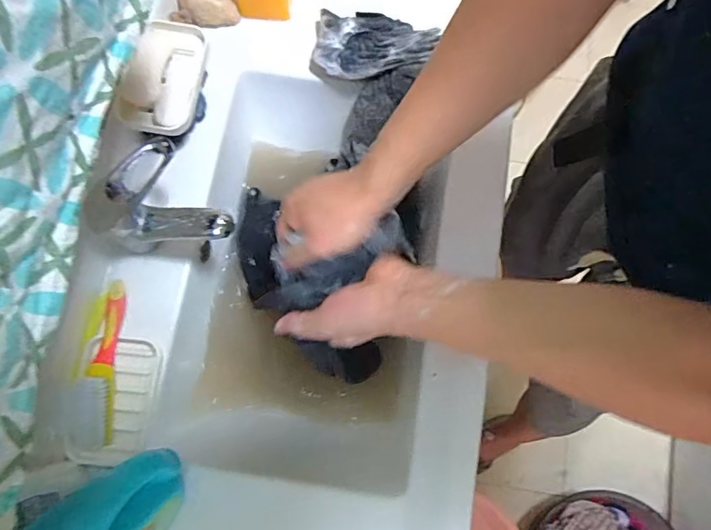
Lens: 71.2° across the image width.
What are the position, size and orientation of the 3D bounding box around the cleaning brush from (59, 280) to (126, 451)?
[{"bbox_3d":[-0.276,0.105,0.524,0.055,0.034,0.168,-3,76,0],"label":"cleaning brush"}]

